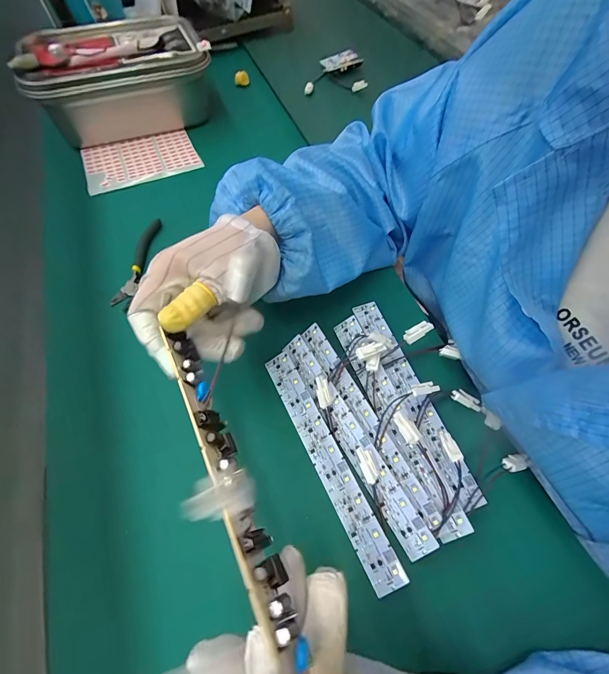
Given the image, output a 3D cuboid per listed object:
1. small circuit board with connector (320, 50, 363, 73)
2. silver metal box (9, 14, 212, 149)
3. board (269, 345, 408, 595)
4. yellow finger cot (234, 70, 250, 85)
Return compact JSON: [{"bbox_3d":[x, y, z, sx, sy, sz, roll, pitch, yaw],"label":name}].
[{"bbox_3d":[0.060,-0.455,0.562,0.066,0.011,0.042,-27,63,-13],"label":"small circuit board with connector"},{"bbox_3d":[-0.257,-0.366,0.491,0.231,0.096,0.154,-21,62,-9],"label":"silver metal box"},{"bbox_3d":[0.016,0.092,0.269,0.023,0.006,0.189,-33,62,6],"label":"board"},{"bbox_3d":[-0.106,-0.440,0.576,0.024,0.018,0.020,-7,59,-2],"label":"yellow finger cot"}]

